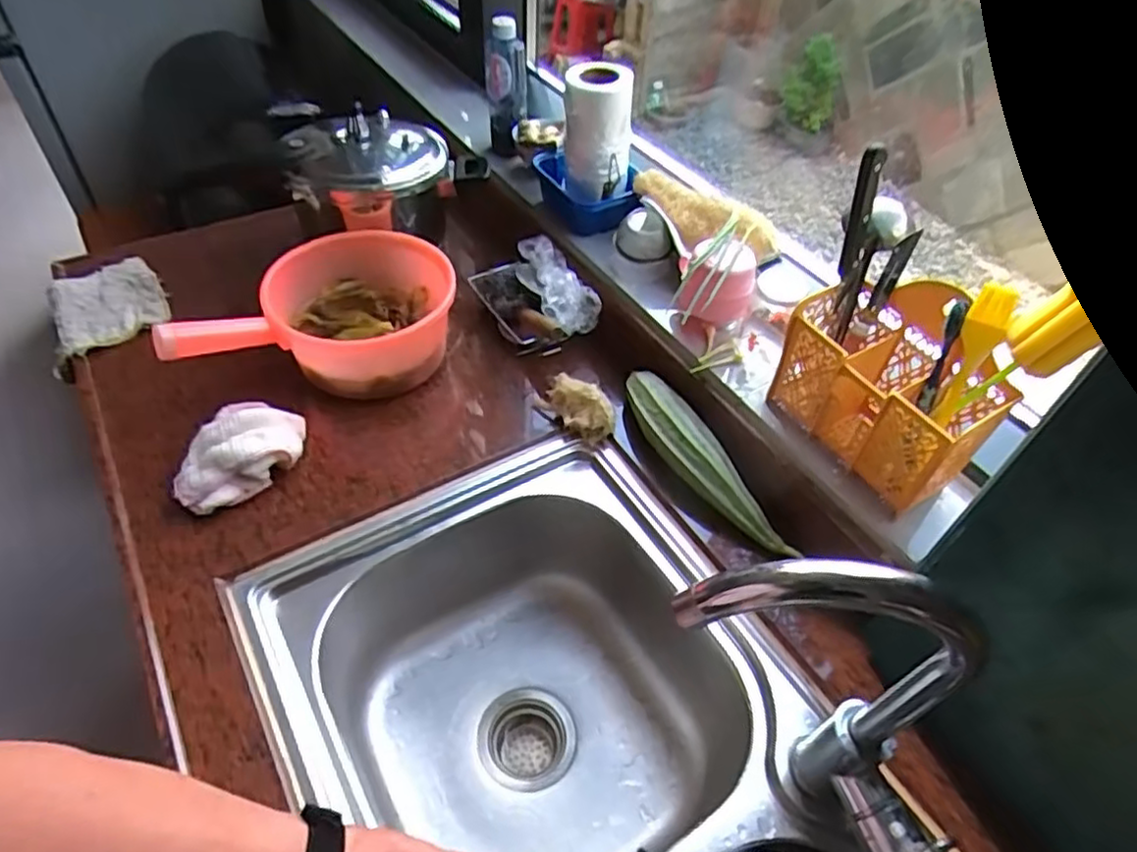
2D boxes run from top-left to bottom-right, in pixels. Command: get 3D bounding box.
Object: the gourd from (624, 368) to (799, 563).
[{"bbox_3d":[0.140,0.035,0.742,0.066,0.051,0.261,-21,53,-20],"label":"gourd"}]

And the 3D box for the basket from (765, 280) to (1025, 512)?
[{"bbox_3d":[0.298,-0.040,0.637,0.096,0.156,0.183,-23,53,-22],"label":"basket"}]

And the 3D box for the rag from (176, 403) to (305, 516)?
[{"bbox_3d":[-0.341,0.031,0.713,0.134,0.068,0.070,-30,56,-26],"label":"rag"}]

